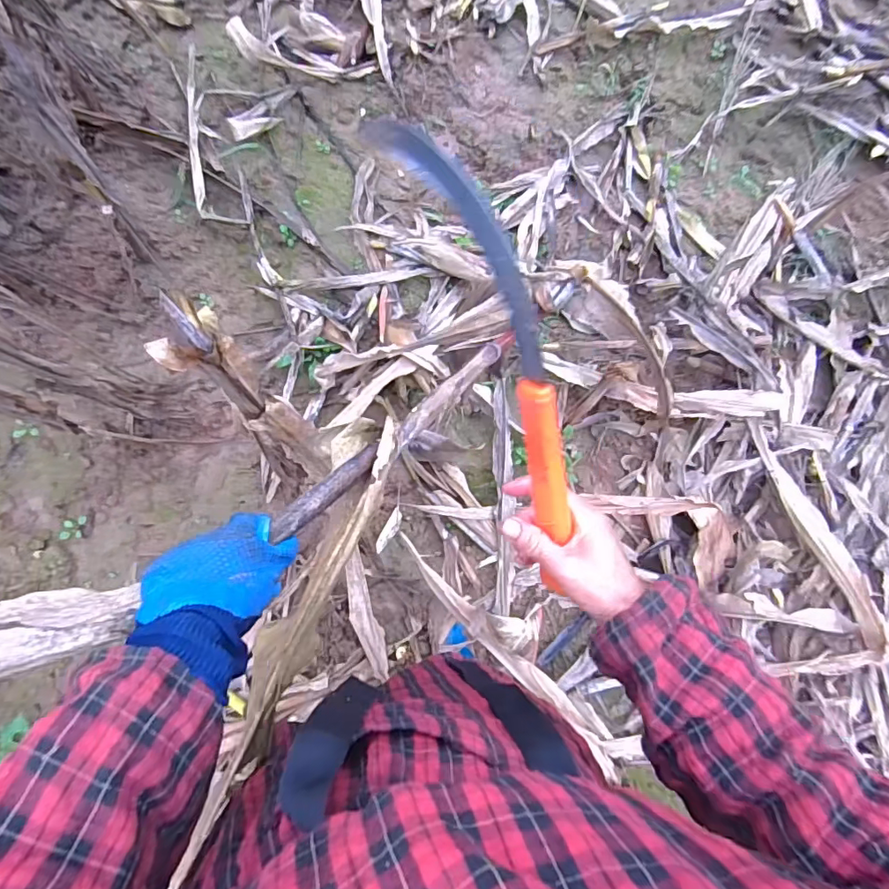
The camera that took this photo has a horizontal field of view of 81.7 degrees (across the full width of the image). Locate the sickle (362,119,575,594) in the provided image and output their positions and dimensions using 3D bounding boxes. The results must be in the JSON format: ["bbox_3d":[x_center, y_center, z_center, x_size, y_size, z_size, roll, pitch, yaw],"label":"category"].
[{"bbox_3d":[0.036,-0.058,0.320,0.032,0.057,0.285,-26,110,-8],"label":"sickle"}]

